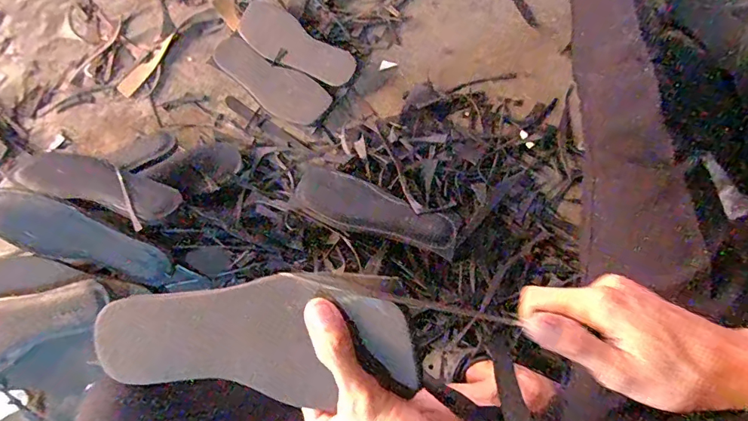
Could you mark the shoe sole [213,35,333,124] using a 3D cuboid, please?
[{"bbox_3d":[-0.184,-0.226,0.795,0.232,0.012,0.083,33,76,14],"label":"shoe sole"}]

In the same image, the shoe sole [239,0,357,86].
[{"bbox_3d":[-0.144,-0.292,0.801,0.235,0.025,0.084,33,77,11],"label":"shoe sole"}]

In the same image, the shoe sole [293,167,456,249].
[{"bbox_3d":[-0.001,0.004,0.678,0.238,0.018,0.085,24,60,4],"label":"shoe sole"}]

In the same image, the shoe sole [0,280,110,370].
[{"bbox_3d":[-0.460,0.146,0.607,0.219,0.030,0.077,-26,71,-5],"label":"shoe sole"}]

